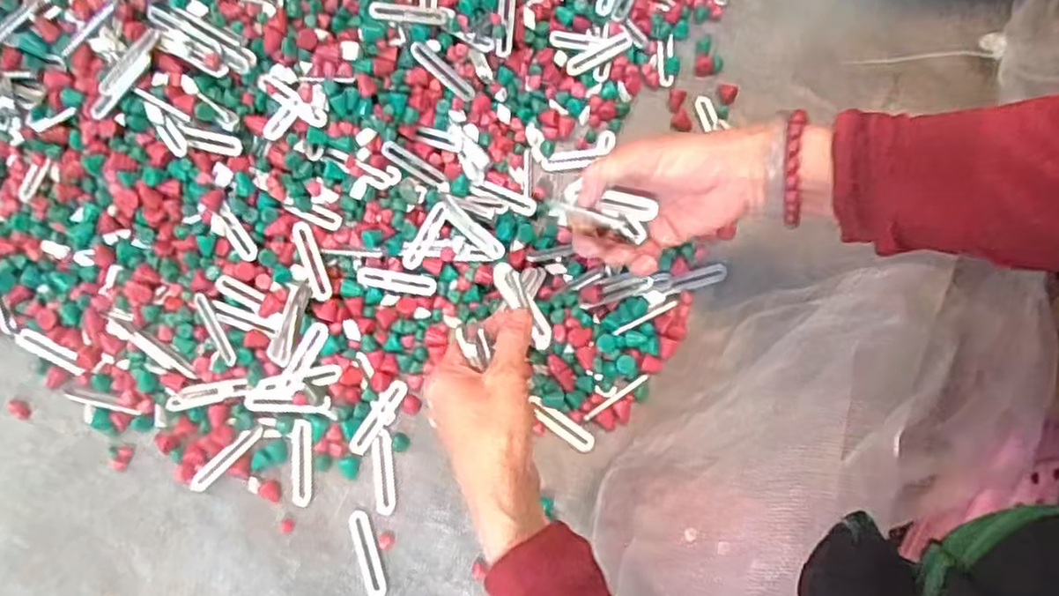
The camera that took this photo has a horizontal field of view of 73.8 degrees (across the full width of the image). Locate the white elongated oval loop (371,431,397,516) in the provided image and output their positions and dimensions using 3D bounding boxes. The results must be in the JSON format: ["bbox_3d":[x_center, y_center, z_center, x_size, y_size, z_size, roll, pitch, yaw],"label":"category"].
[{"bbox_3d":[-0.103,0.123,0.495,0.015,0.004,0.056,-7,77,-3],"label":"white elongated oval loop"}]

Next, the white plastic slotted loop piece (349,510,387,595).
[{"bbox_3d":[-0.111,0.176,0.484,0.013,0.005,0.059,-17,78,-5],"label":"white plastic slotted loop piece"}]

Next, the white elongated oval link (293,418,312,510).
[{"bbox_3d":[-0.159,0.115,0.494,0.013,0.004,0.058,-3,77,-3],"label":"white elongated oval link"}]

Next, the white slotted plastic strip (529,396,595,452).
[{"bbox_3d":[0.024,0.093,0.509,0.051,0.005,0.012,36,79,6],"label":"white slotted plastic strip"}]

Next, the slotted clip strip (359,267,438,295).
[{"bbox_3d":[-0.098,-0.013,0.521,0.057,0.004,0.015,9,77,0],"label":"slotted clip strip"}]

